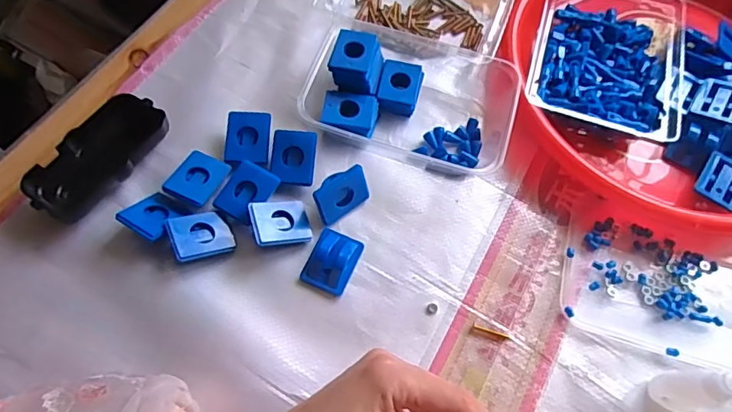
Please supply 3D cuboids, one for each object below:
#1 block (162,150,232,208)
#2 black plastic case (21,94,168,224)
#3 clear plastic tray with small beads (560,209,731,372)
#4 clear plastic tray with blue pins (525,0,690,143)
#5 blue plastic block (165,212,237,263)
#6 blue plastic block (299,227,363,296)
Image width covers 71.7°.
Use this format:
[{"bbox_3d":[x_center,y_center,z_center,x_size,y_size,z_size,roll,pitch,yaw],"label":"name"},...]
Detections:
[{"bbox_3d":[-0.127,-0.022,0.383,0.034,0.009,0.041,23,66,8],"label":"block"},{"bbox_3d":[-0.204,-0.038,0.387,0.050,0.025,0.107,32,67,12],"label":"black plastic case"},{"bbox_3d":[0.231,0.057,0.370,0.163,0.019,0.102,13,65,4],"label":"clear plastic tray with small beads"},{"bbox_3d":[0.211,-0.136,0.450,0.125,0.036,0.182,17,65,6],"label":"clear plastic tray with blue pins"},{"bbox_3d":[-0.121,0.021,0.369,0.045,0.006,0.037,-11,58,-40],"label":"blue plastic block"},{"bbox_3d":[-0.025,0.040,0.374,0.034,0.014,0.044,23,66,8],"label":"blue plastic block"}]

